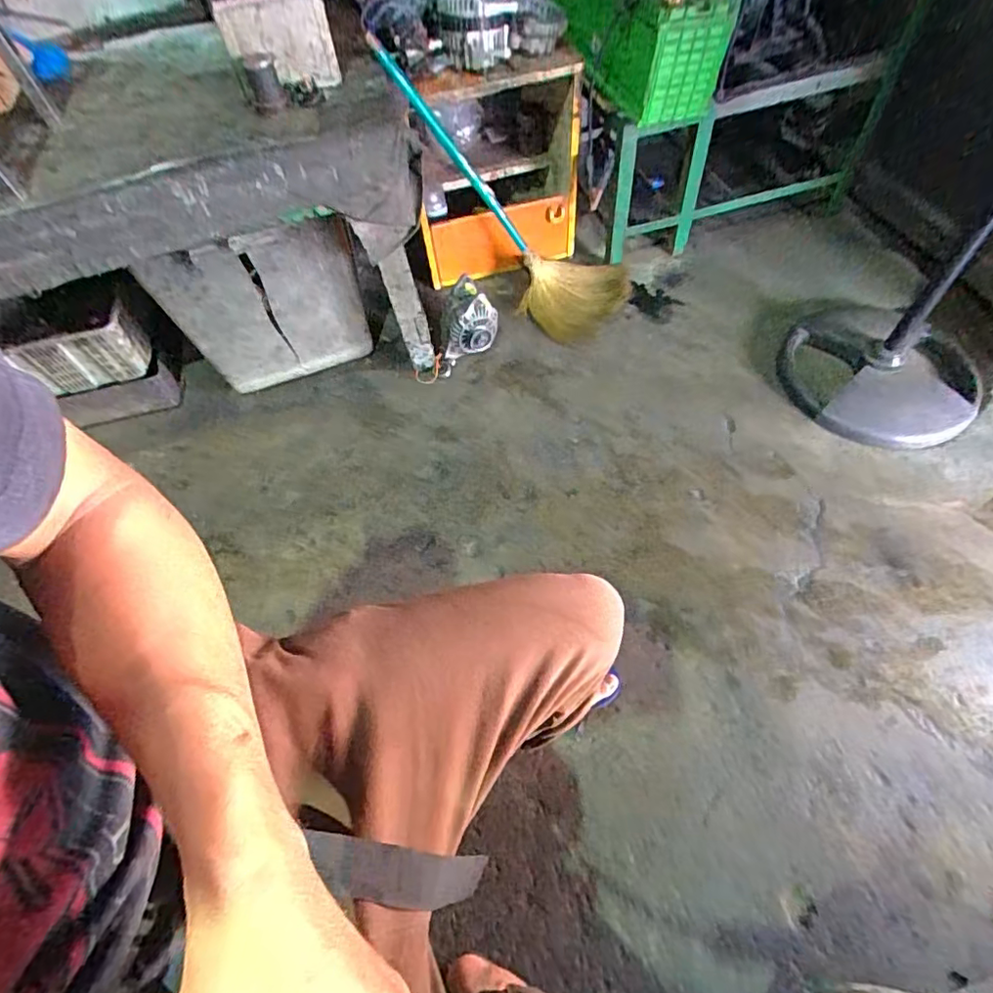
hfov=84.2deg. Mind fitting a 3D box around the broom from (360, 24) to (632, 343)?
[{"bbox_3d":[0.013,-0.691,1.303,0.196,0.789,0.257,-13,51,43],"label":"broom"}]

